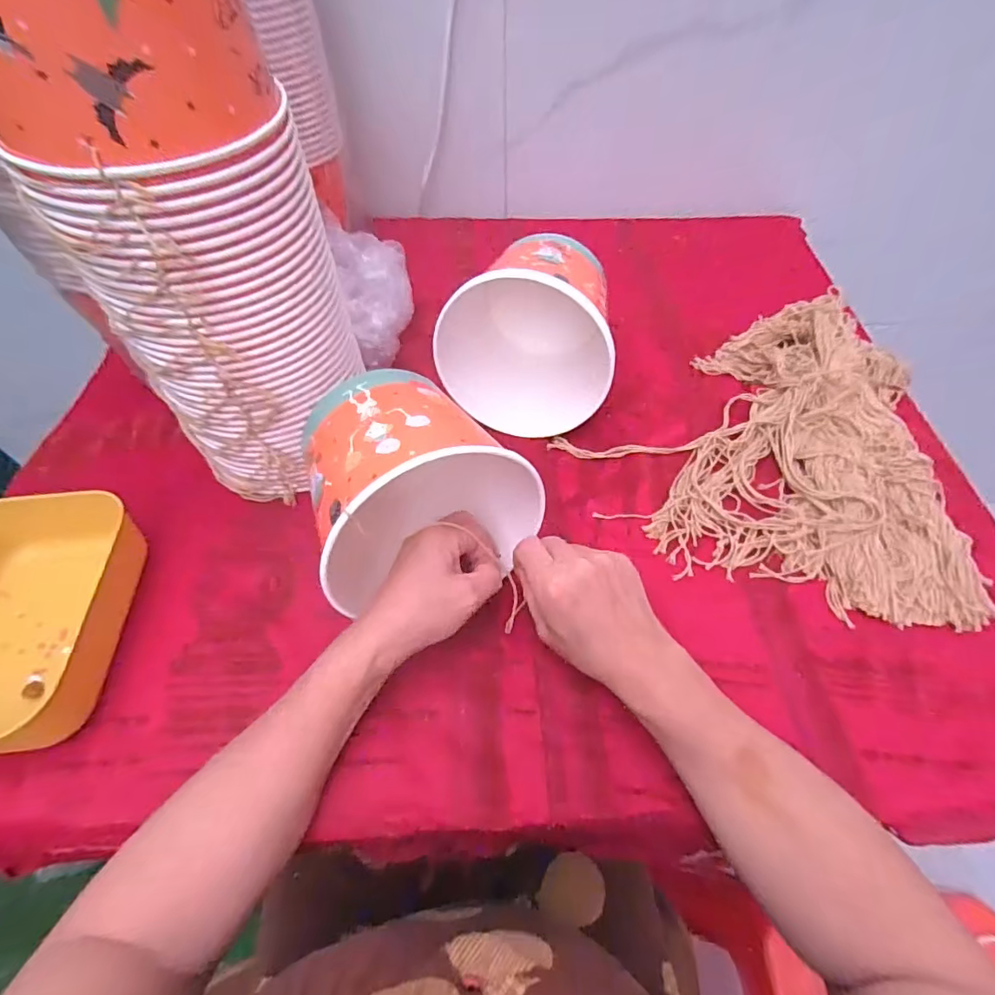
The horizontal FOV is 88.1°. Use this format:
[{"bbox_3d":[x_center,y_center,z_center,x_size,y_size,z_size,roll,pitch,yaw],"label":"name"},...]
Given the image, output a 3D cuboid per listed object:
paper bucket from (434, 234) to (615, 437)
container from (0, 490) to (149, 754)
[{"bbox_3d":[0.031,-0.170,0.505,0.159,0.149,0.159,6,55,5],"label":"paper bucket"},{"bbox_3d":[-0.351,0.087,0.374,0.133,0.058,0.179,2,54,2],"label":"container"}]

